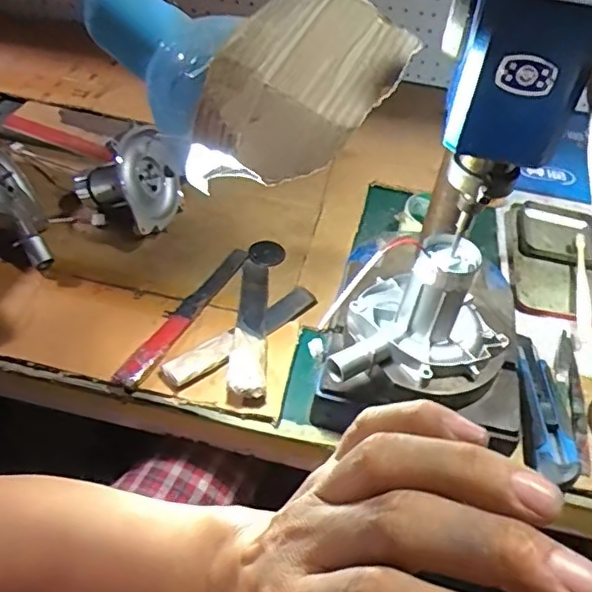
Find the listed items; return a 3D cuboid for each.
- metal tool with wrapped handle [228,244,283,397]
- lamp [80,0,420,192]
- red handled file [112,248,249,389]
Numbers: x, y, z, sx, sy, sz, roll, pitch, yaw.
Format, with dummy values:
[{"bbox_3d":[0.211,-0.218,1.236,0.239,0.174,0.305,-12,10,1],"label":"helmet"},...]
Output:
[{"bbox_3d":[-0.043,0.013,0.680,0.040,0.035,0.273,5,44,-1],"label":"metal tool with wrapped handle"},{"bbox_3d":[0.042,-0.220,0.412,0.326,0.192,0.199,-24,52,-27],"label":"lamp"},{"bbox_3d":[-0.119,0.014,0.672,0.027,0.018,0.249,21,46,15],"label":"red handled file"}]

